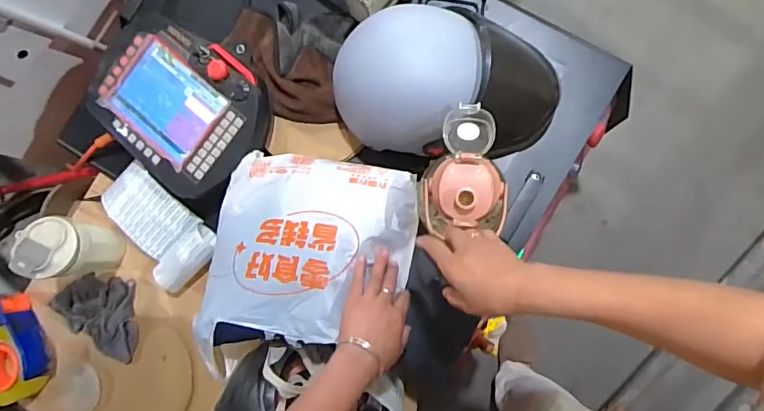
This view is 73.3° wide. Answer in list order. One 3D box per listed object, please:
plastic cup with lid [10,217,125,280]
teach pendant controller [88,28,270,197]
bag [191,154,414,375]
[{"bbox_3d":[-0.470,0.065,0.784,0.081,0.186,0.080,-1,85,6],"label":"plastic cup with lid"},{"bbox_3d":[-0.312,-0.158,0.795,0.278,0.067,0.222,43,90,8],"label":"teach pendant controller"},{"bbox_3d":[-0.103,0.071,0.703,0.271,0.101,0.278,9,86,7],"label":"bag"}]

